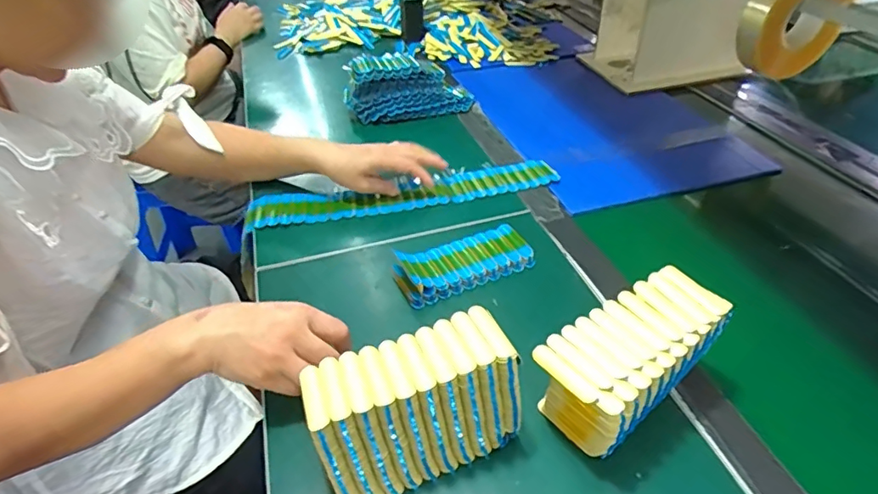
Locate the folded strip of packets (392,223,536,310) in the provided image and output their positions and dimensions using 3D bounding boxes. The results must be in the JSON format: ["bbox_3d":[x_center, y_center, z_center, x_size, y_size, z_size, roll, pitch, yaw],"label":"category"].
[{"bbox_3d":[0.026,0.015,0.601,0.154,0.030,0.071,-18,42,-19],"label":"folded strip of packets"}]

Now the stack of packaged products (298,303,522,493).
[{"bbox_3d":[-0.019,0.122,0.421,0.159,0.099,0.087,-18,42,-18],"label":"stack of packaged products"}]

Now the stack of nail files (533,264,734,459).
[{"bbox_3d":[0.158,0.097,0.446,0.156,0.090,0.083,-26,45,-26],"label":"stack of nail files"}]

